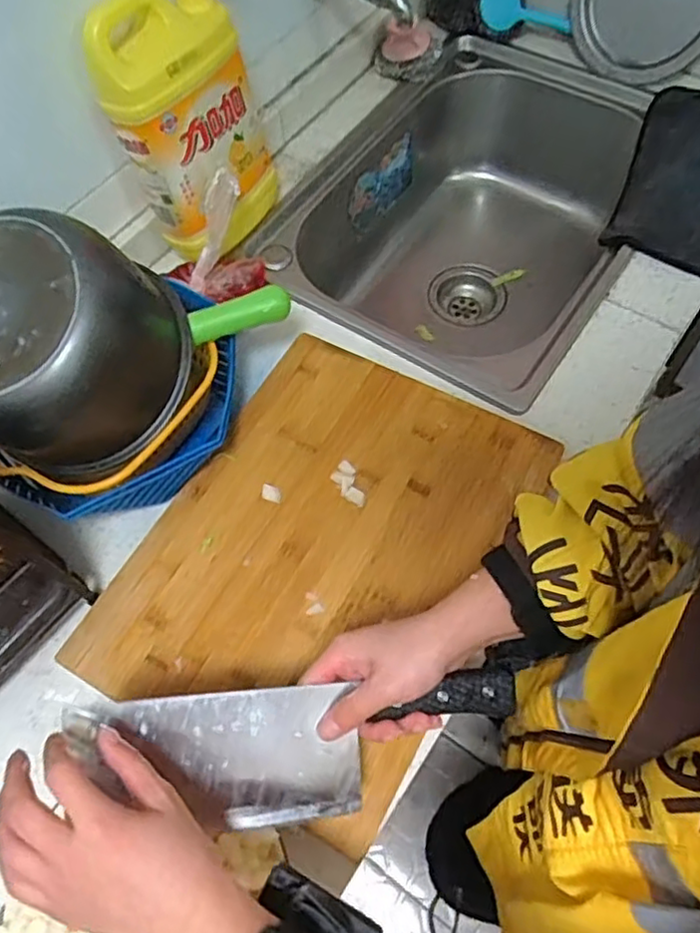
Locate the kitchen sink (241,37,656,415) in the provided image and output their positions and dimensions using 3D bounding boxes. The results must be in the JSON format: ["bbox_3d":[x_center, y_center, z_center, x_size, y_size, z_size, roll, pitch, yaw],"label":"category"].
[{"bbox_3d":[0.152,-0.279,0.892,0.388,0.272,0.514,29,66,17],"label":"kitchen sink"}]

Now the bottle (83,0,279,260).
[{"bbox_3d":[-0.148,-0.335,0.656,0.087,0.263,0.152,23,64,14],"label":"bottle"}]

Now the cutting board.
[{"bbox_3d":[-0.021,0.066,0.566,0.277,0.014,0.370,26,65,15],"label":"cutting board"}]

